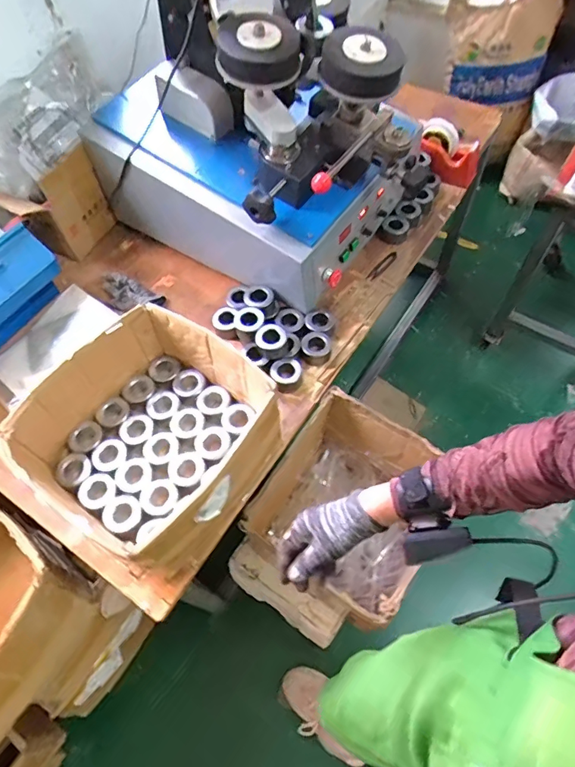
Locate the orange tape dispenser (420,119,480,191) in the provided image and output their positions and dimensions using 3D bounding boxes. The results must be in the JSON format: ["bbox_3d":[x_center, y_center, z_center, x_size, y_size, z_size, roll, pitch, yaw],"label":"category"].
[{"bbox_3d":[0.420,-0.582,1.189,0.116,0.195,0.058,-20,52,37],"label":"orange tape dispenser"}]

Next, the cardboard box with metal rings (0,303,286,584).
[{"bbox_3d":[-0.223,0.082,0.786,0.340,0.166,0.338,29,65,18],"label":"cardboard box with metal rings"}]

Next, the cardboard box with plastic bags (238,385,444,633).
[{"bbox_3d":[0.122,0.253,0.941,0.294,0.290,0.307,30,66,18],"label":"cardboard box with plastic bags"}]

